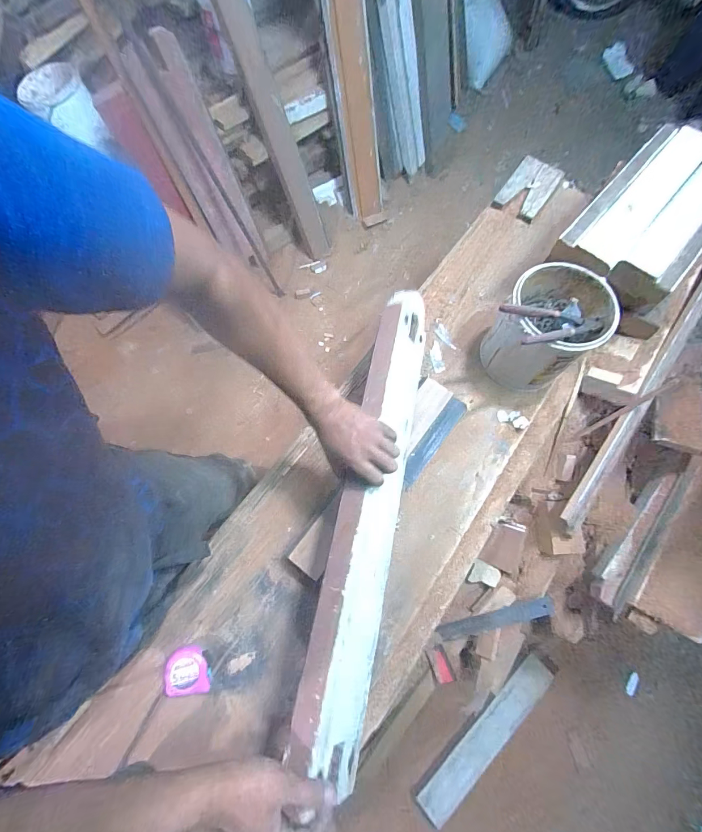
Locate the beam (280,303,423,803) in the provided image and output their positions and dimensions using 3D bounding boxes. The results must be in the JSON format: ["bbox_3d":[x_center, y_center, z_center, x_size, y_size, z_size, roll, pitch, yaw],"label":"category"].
[{"bbox_3d":[0.037,0.120,0.567,0.047,0.125,0.750,-9,60,44],"label":"beam"}]

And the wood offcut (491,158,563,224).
[{"bbox_3d":[0.474,-0.608,0.965,0.111,0.025,0.211,34,76,12],"label":"wood offcut"}]

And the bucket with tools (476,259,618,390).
[{"bbox_3d":[0.377,-0.169,0.714,0.165,0.203,0.188,39,77,14],"label":"bucket with tools"}]

